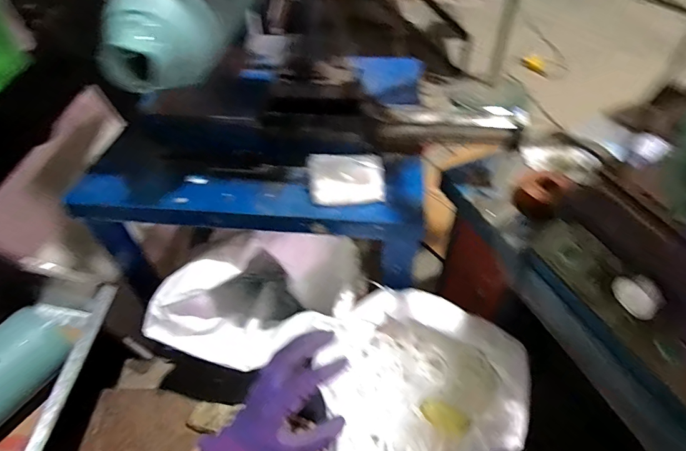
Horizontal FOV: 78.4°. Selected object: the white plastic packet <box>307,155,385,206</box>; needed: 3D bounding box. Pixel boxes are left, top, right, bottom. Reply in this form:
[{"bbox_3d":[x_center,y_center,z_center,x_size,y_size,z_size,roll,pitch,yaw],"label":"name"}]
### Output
[{"bbox_3d":[0.008,-0.081,0.745,0.130,0.035,0.089,-4,89,0],"label":"white plastic packet"}]

